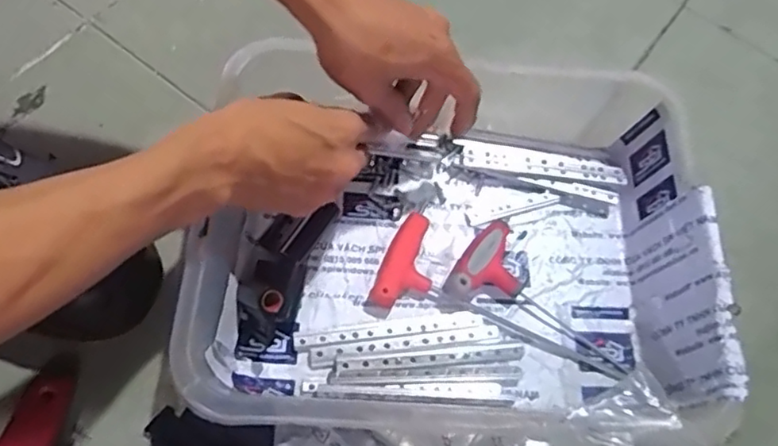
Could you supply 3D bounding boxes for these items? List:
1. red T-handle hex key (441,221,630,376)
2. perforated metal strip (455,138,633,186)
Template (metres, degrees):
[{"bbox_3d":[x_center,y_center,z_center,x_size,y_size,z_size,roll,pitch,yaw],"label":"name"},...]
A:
[{"bbox_3d":[0.116,0.059,0.464,0.141,0.023,0.073,35,72,-1],"label":"red T-handle hex key"},{"bbox_3d":[0.126,-0.051,0.513,0.134,0.006,0.028,6,71,0],"label":"perforated metal strip"}]

